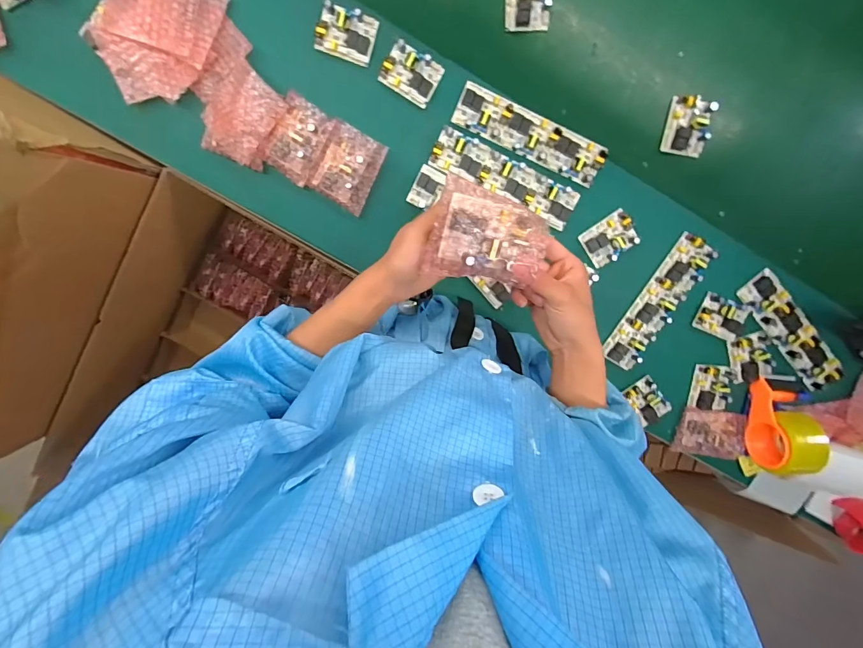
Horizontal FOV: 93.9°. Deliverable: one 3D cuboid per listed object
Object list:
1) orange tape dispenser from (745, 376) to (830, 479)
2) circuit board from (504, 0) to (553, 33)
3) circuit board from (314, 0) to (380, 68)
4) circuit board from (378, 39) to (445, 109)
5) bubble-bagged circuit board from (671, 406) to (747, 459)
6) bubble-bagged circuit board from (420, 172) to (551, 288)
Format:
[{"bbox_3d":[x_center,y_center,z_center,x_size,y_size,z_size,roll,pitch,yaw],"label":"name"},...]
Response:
[{"bbox_3d":[0.600,0.180,0.671,0.065,0.102,0.150,2,102,-2],"label":"orange tape dispenser"},{"bbox_3d":[0.144,-0.484,0.598,0.067,0.026,0.080,-1,102,-1],"label":"circuit board"},{"bbox_3d":[-0.126,-0.426,0.589,0.084,0.031,0.061,16,96,-6],"label":"circuit board"},{"bbox_3d":[-0.031,-0.375,0.604,0.082,0.027,0.060,27,100,-7],"label":"circuit board"},{"bbox_3d":[0.509,0.199,0.724,0.120,0.018,0.088,7,101,-3],"label":"bubble-bagged circuit board"},{"bbox_3d":[0.058,-0.083,0.389,0.108,0.028,0.086,12,96,-5],"label":"bubble-bagged circuit board"}]

